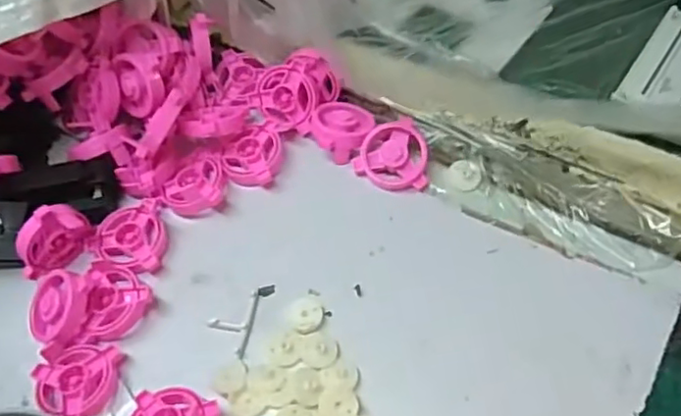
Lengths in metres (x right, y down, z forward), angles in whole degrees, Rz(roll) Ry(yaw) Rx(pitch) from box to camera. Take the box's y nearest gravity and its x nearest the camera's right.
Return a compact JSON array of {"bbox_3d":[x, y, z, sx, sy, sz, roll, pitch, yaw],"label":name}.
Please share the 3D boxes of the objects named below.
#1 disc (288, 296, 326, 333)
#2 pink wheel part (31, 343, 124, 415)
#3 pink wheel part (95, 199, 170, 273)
[{"bbox_3d":[-0.022,0.070,0.418,0.022,0.004,0.025,-10,58,0],"label":"disc"},{"bbox_3d":[-0.168,0.108,0.400,0.051,0.015,0.049,10,60,11],"label":"pink wheel part"},{"bbox_3d":[-0.149,0.021,0.455,0.047,0.016,0.055,-1,59,5],"label":"pink wheel part"}]

